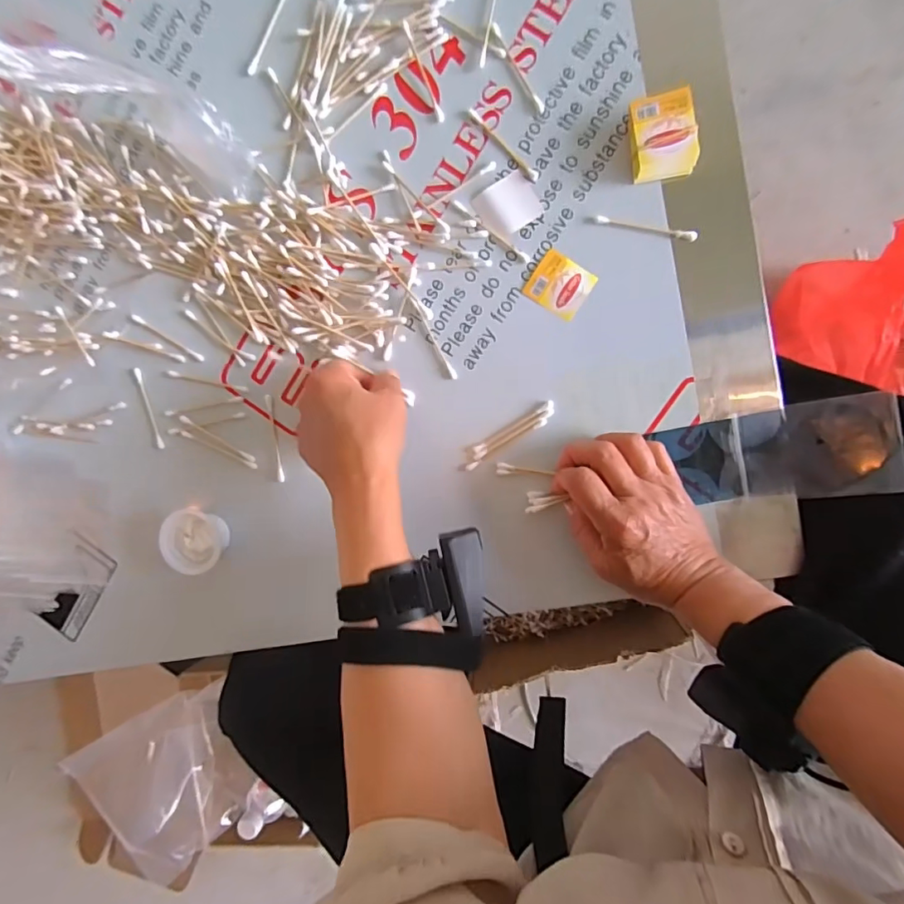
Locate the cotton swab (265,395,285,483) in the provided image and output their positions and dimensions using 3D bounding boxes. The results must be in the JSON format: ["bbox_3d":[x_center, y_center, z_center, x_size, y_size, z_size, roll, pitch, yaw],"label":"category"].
[{"bbox_3d":[-0.150,-0.011,0.426,0.006,0.004,0.074,-8,94,8],"label":"cotton swab"}]

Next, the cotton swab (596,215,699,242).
[{"bbox_3d":[0.143,-0.165,0.370,0.073,0.006,0.007,14,97,6],"label":"cotton swab"}]

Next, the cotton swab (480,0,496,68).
[{"bbox_3d":[0.029,-0.323,0.371,0.005,0.004,0.071,14,97,6],"label":"cotton swab"}]

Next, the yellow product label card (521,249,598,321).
[{"bbox_3d":[0.082,-0.127,0.382,0.043,0.004,0.037,33,98,3],"label":"yellow product label card"}]

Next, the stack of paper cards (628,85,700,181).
[{"bbox_3d":[0.147,-0.221,0.355,0.042,0.021,0.052,-11,94,8],"label":"stack of paper cards"}]

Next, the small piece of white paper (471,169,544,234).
[{"bbox_3d":[0.043,-0.189,0.382,0.044,0.004,0.039,-31,91,9],"label":"small piece of white paper"}]

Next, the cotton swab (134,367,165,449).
[{"bbox_3d":[-0.264,-0.037,0.436,0.008,0.004,0.072,-14,93,8],"label":"cotton swab"}]

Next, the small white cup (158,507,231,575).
[{"bbox_3d":[-0.217,0.074,0.428,0.048,0.027,0.052,-8,94,8],"label":"small white cup"}]

